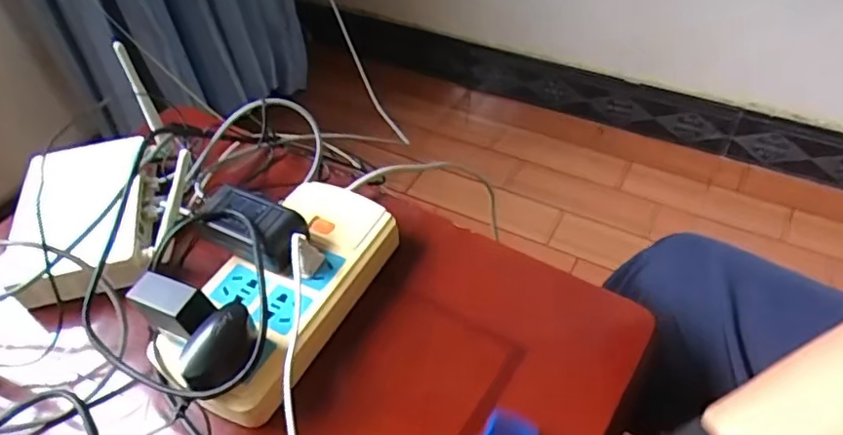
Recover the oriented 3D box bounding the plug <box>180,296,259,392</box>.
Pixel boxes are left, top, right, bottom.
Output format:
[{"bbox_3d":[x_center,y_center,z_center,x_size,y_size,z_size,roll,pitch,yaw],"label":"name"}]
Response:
[{"bbox_3d":[-0.137,0.086,0.393,0.031,0.045,0.056,6,48,11],"label":"plug"}]

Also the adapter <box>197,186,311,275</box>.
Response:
[{"bbox_3d":[-0.133,0.008,0.469,0.084,0.029,0.047,18,52,21],"label":"adapter"}]

